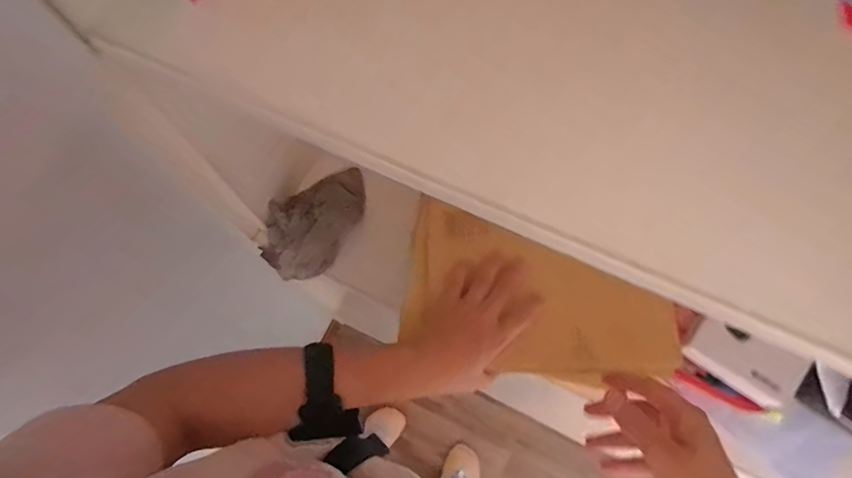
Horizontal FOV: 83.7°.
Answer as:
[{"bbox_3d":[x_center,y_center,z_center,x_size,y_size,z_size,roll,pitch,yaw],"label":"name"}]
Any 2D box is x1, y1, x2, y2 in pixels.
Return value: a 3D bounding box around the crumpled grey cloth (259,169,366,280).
[{"bbox_3d":[-0.165,-0.033,0.700,0.122,0.055,0.188,31,74,11],"label":"crumpled grey cloth"}]

